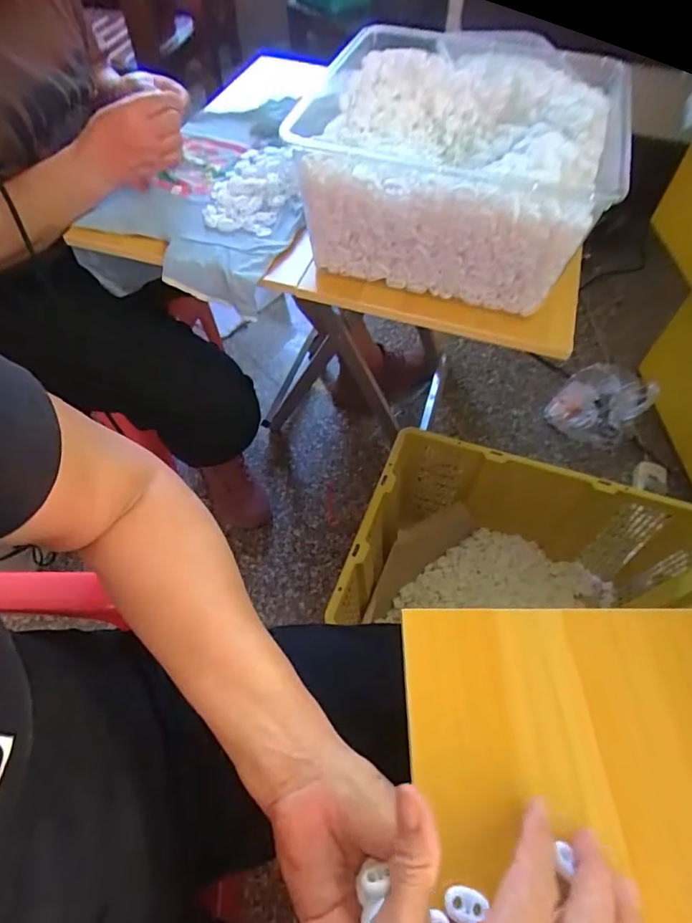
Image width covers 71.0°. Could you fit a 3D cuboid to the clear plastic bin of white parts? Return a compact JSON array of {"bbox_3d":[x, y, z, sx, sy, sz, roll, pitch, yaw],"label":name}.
[{"bbox_3d":[0.132,-0.355,0.562,0.285,0.148,0.366,12,56,8],"label":"clear plastic bin of white parts"}]

